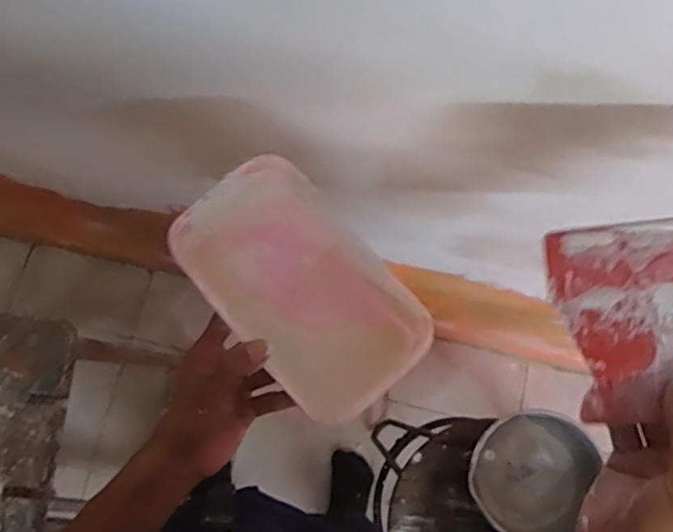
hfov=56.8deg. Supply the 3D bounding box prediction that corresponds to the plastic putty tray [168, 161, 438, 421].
[{"bbox_3d":[-0.026,0.016,0.472,0.111,0.085,0.175,-40,78,-10],"label":"plastic putty tray"}]

